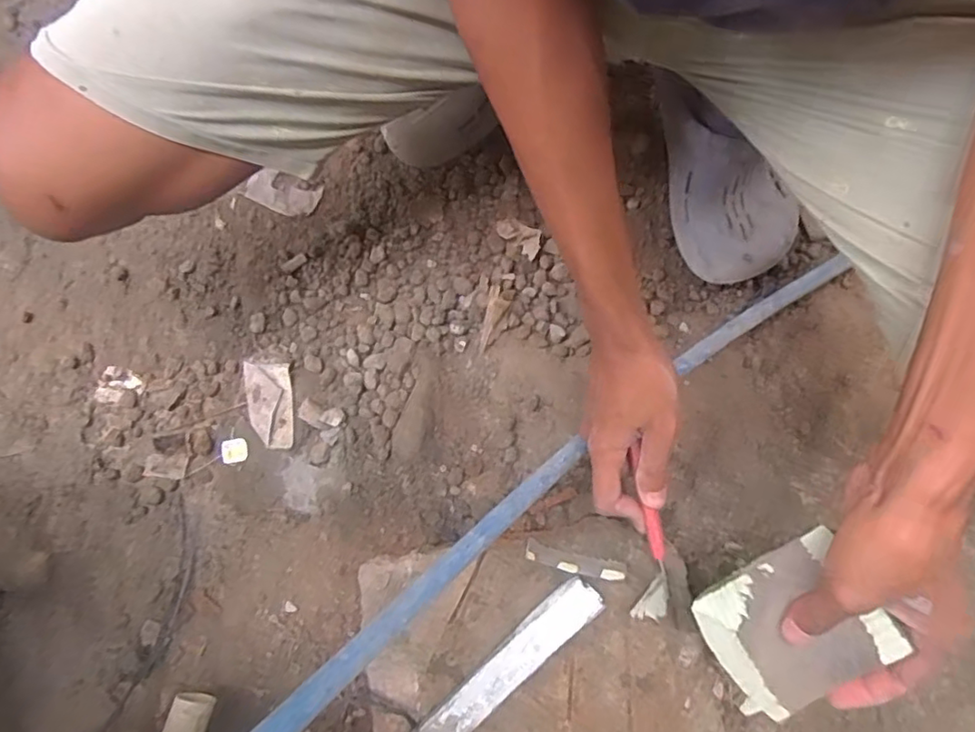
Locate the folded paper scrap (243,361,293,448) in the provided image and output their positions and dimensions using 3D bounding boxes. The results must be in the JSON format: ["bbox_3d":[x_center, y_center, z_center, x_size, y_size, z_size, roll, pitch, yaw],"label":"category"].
[{"bbox_3d":[-0.217,0.039,0.613,0.046,0.014,0.084,-4,79,-1],"label":"folded paper scrap"}]

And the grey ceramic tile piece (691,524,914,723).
[{"bbox_3d":[0.194,0.168,0.397,0.108,0.005,0.085,-41,68,26],"label":"grey ceramic tile piece"}]

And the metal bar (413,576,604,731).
[{"bbox_3d":[0.016,0.232,0.477,0.171,0.017,0.031,-42,82,-6],"label":"metal bar"}]

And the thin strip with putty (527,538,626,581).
[{"bbox_3d":[0.070,0.156,0.490,0.079,0.011,0.017,14,81,3],"label":"thin strip with putty"}]

